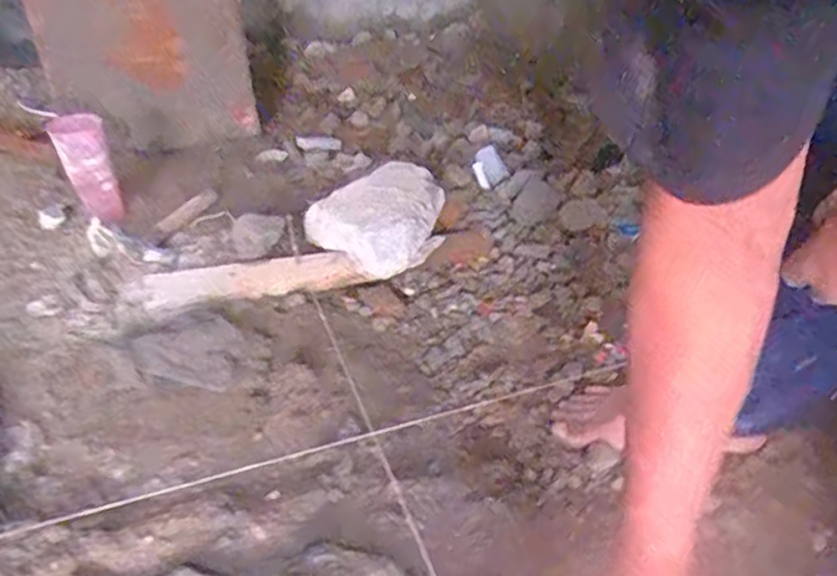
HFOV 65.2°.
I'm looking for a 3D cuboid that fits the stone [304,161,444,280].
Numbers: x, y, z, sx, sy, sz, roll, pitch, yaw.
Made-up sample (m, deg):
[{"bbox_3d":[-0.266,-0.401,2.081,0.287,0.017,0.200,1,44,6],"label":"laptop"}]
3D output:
[{"bbox_3d":[-0.060,-0.098,1.001,0.195,0.132,0.181,2,34,-1],"label":"stone"}]

